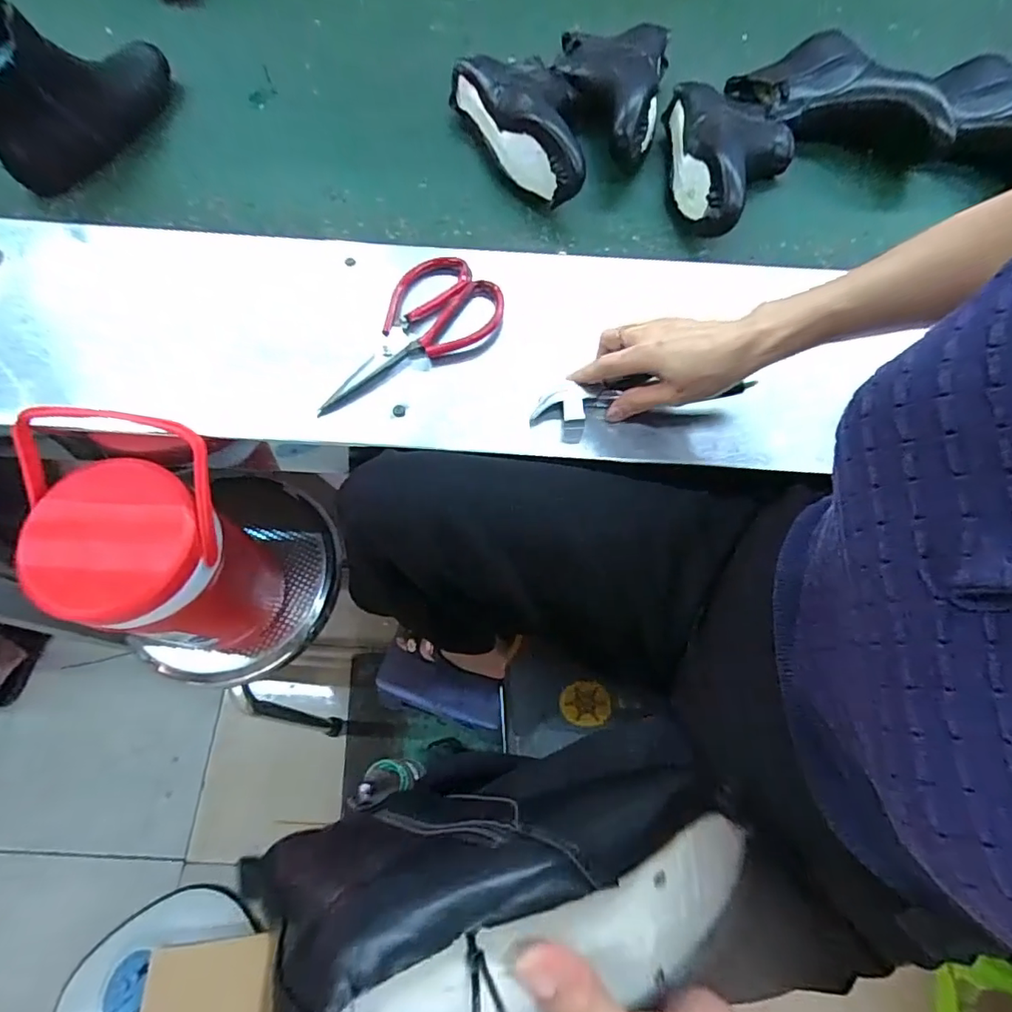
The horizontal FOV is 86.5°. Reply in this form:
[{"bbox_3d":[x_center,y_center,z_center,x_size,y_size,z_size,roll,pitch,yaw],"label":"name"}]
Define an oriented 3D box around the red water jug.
[{"bbox_3d":[-0.348,0.057,0.548,0.157,0.283,0.169,1,68,-2],"label":"red water jug"}]

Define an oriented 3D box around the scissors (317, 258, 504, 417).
[{"bbox_3d":[-0.095,-0.154,0.499,0.200,0.017,0.091,-43,80,-13],"label":"scissors"}]

